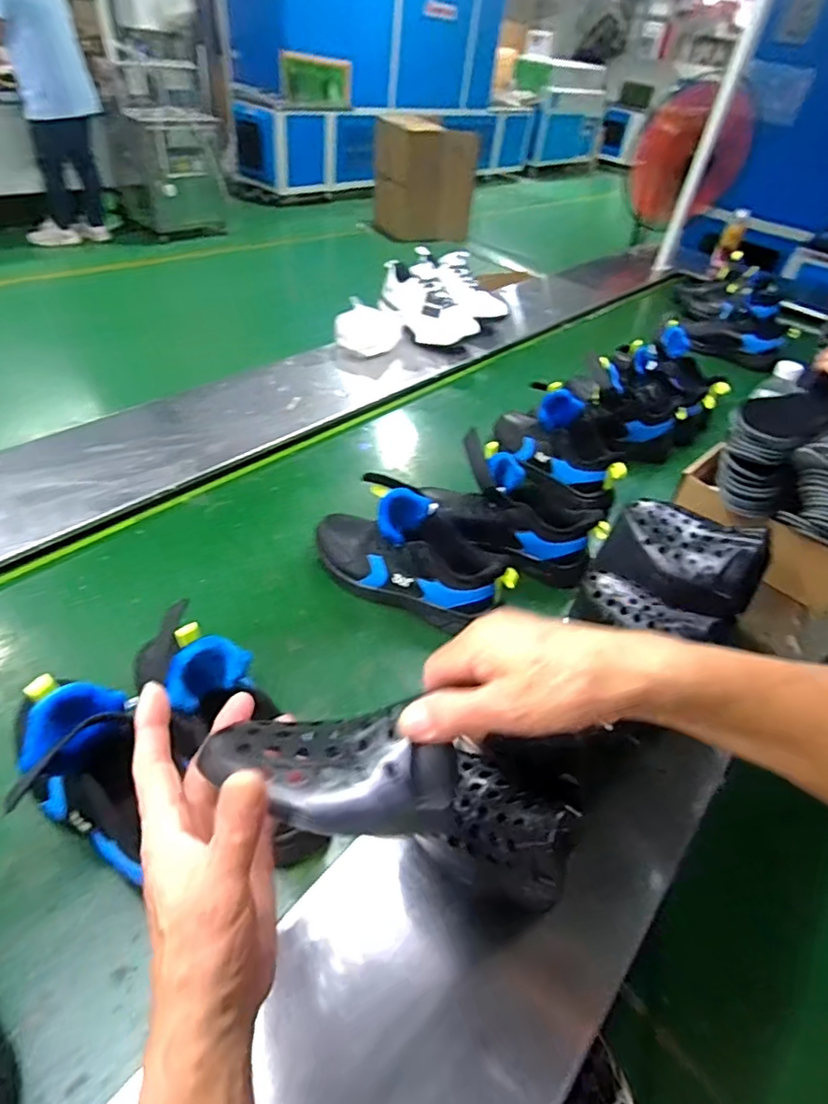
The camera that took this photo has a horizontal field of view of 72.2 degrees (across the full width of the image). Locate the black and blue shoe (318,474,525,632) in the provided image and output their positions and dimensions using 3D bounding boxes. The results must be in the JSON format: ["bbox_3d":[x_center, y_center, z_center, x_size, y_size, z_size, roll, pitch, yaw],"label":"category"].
[{"bbox_3d":[-0.003,-0.003,0.745,0.275,0.147,0.100,17,44,10],"label":"black and blue shoe"}]

